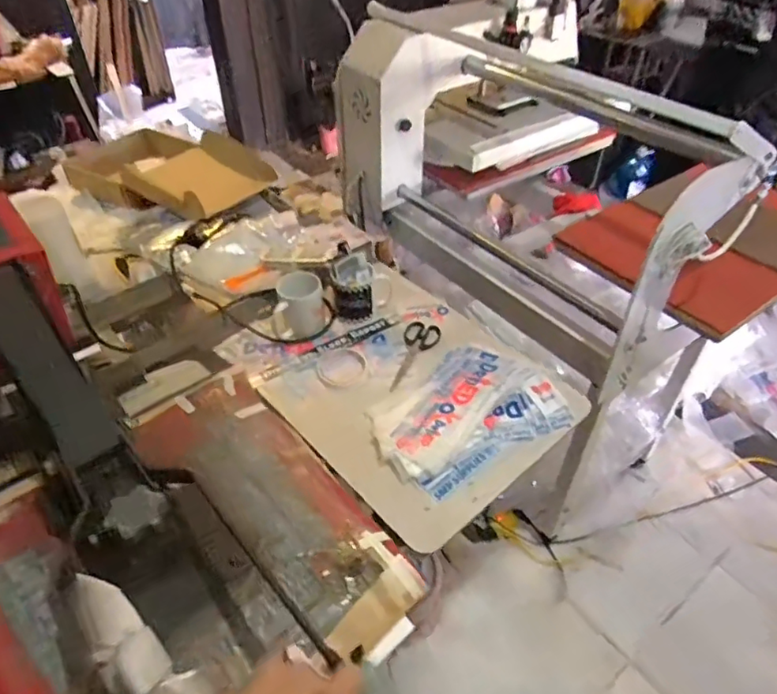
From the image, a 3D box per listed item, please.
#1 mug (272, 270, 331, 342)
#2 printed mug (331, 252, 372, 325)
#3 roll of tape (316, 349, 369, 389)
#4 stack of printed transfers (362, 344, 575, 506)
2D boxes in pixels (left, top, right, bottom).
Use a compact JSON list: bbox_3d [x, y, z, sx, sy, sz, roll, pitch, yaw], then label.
[{"bbox_3d":[-0.163,-0.080,1.027,0.096,0.095,0.087,-9,44,-8],"label":"mug"},{"bbox_3d":[-0.065,-0.106,1.044,0.076,0.113,0.063,-8,44,-7],"label":"printed mug"},{"bbox_3d":[-0.079,0.035,0.973,0.088,0.008,0.085,-1,44,1],"label":"roll of tape"},{"bbox_3d":[0.121,0.096,0.904,0.304,0.030,0.207,-24,48,-22],"label":"stack of printed transfers"}]

